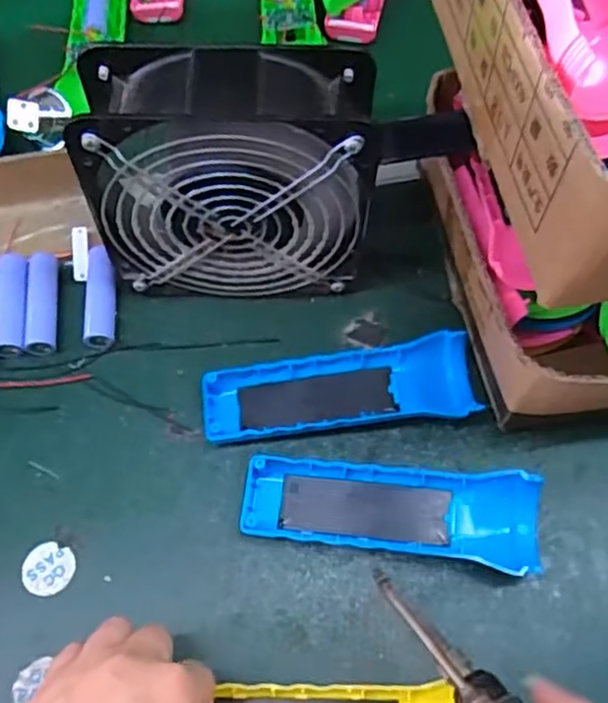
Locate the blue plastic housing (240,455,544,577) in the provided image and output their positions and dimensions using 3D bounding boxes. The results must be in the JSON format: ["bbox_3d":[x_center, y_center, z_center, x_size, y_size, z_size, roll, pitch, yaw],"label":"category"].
[{"bbox_3d":[0.047,0.085,0.367,0.156,0.025,0.048,4,64,3],"label":"blue plastic housing"}]

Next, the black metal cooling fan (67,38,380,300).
[{"bbox_3d":[-0.038,-0.093,0.383,0.143,0.142,0.062,-2,63,0],"label":"black metal cooling fan"}]

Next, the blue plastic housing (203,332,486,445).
[{"bbox_3d":[0.021,0.023,0.402,0.155,0.021,0.050,-5,63,-2],"label":"blue plastic housing"}]

